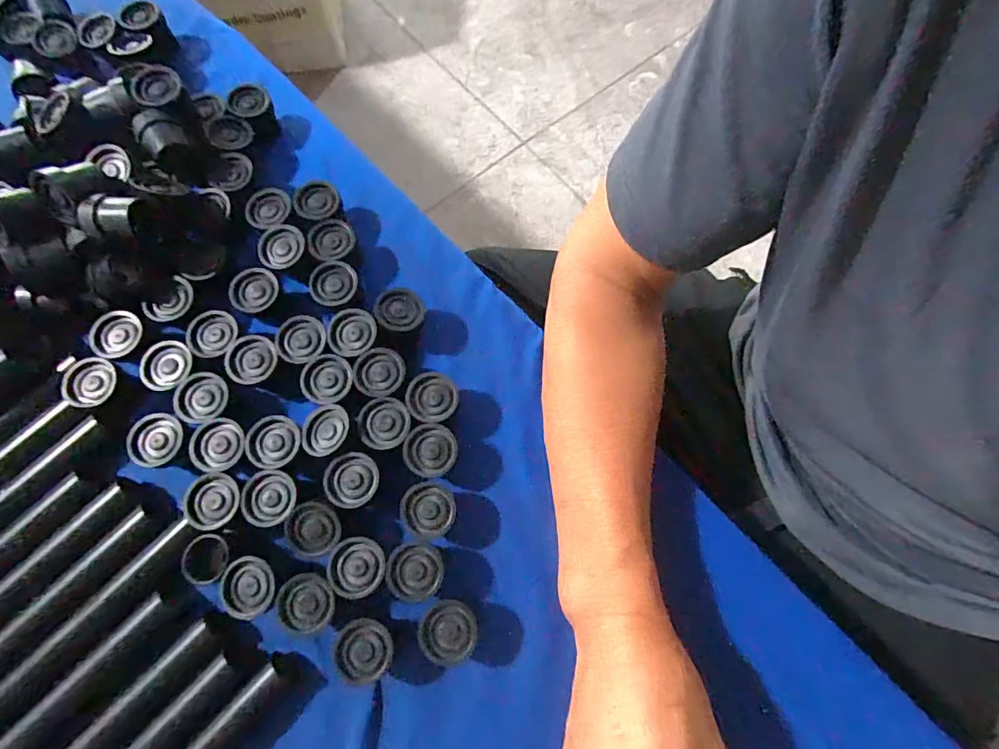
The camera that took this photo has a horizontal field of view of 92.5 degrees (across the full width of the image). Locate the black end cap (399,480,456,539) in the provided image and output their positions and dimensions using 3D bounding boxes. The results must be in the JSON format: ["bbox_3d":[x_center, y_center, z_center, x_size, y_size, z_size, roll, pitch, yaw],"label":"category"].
[{"bbox_3d":[-0.046,0.090,0.320,0.035,0.030,0.034,0,75,0],"label":"black end cap"}]

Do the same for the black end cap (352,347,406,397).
[{"bbox_3d":[-0.084,0.002,0.345,0.035,0.027,0.034,0,75,0],"label":"black end cap"}]

